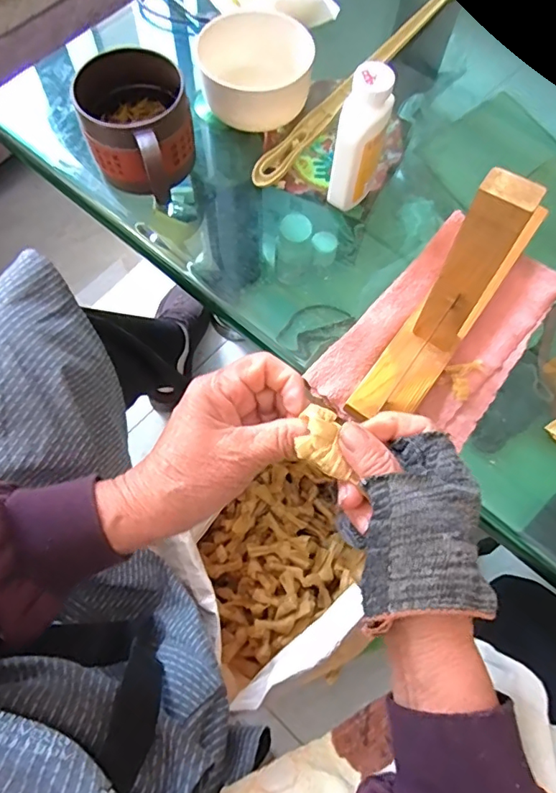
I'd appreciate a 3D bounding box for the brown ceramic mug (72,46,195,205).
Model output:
[{"bbox_3d":[-0.123,-0.238,0.454,0.086,0.068,0.124,-21,71,-9],"label":"brown ceramic mug"}]

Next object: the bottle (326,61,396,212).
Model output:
[{"bbox_3d":[0.062,-0.208,0.424,0.049,0.113,0.032,-37,71,-13],"label":"bottle"}]

